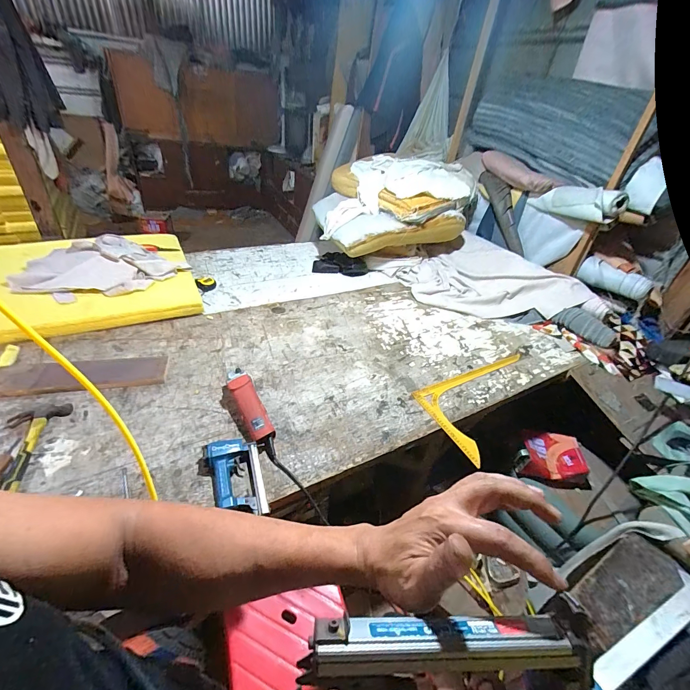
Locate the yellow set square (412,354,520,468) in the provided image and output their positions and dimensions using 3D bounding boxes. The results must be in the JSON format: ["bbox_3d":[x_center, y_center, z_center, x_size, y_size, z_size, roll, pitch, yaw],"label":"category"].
[{"bbox_3d":[0.494,0.175,1.109,0.502,0.007,0.279,-16,44,-29],"label":"yellow set square"}]

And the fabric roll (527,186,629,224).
[{"bbox_3d":[0.949,-0.592,1.389,0.095,0.122,0.412,-7,28,-17],"label":"fabric roll"}]

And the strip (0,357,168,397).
[{"bbox_3d":[-0.766,0.089,0.982,0.430,0.023,0.120,-3,39,-15],"label":"strip"}]

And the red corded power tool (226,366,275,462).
[{"bbox_3d":[-0.260,0.179,0.913,0.066,0.082,0.282,-16,44,-29],"label":"red corded power tool"}]

